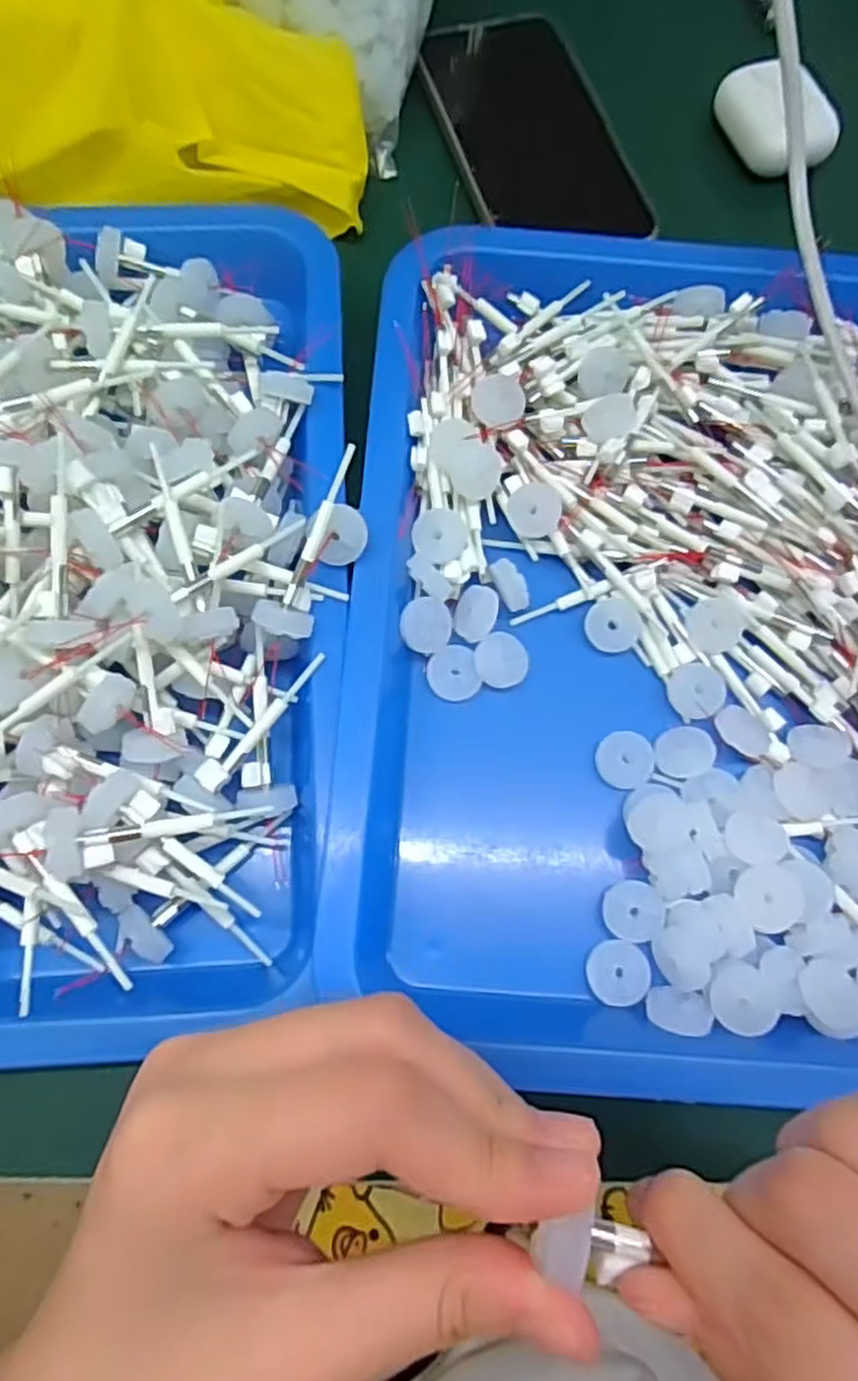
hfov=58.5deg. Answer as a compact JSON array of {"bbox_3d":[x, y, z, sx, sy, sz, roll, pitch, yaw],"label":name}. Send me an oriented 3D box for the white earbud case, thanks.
[{"bbox_3d":[0.168,-0.279,0.369,0.041,0.018,0.056,-17,75,-7],"label":"white earbud case"}]

